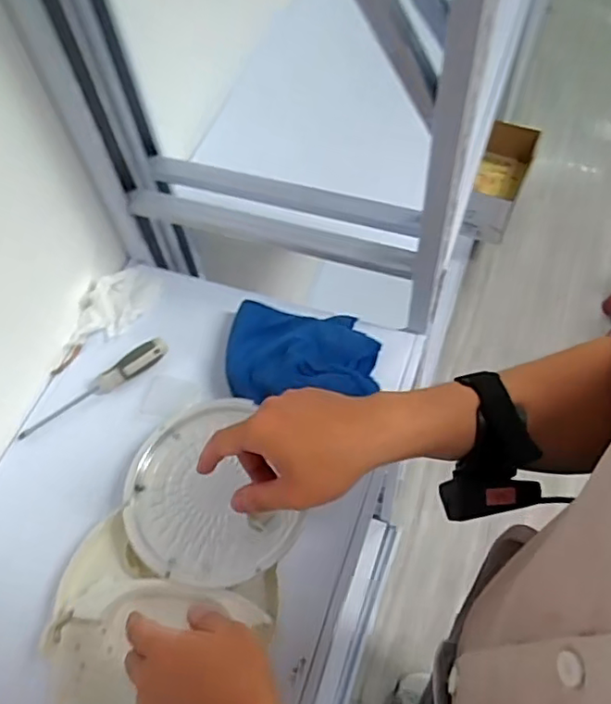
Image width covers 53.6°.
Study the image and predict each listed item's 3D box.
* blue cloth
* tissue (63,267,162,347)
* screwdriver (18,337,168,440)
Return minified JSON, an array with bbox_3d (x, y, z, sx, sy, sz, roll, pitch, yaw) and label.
[{"bbox_3d":[-0.005,-0.005,0.674,0.164,0.032,0.131,0,42,0],"label":"blue cloth"},{"bbox_3d":[-0.242,-0.062,0.753,0.131,0.031,0.080,-35,62,-16],"label":"tissue"},{"bbox_3d":[-0.241,0.041,0.691,0.187,0.030,0.024,-32,61,-14],"label":"screwdriver"}]

